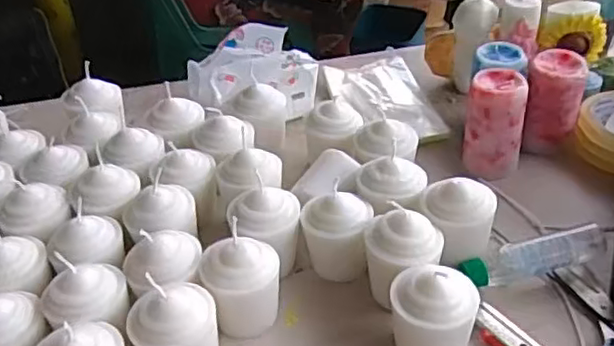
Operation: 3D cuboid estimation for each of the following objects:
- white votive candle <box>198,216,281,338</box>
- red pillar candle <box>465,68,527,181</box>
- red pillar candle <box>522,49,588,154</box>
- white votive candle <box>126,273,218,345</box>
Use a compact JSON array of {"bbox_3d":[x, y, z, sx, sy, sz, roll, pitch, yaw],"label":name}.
[{"bbox_3d":[-0.048,0.084,0.466,0.055,0.069,0.053,-24,43,-24],"label":"white votive candle"},{"bbox_3d":[0.178,-0.044,0.597,0.052,0.094,0.055,14,42,21],"label":"red pillar candle"},{"bbox_3d":[0.237,-0.064,0.614,0.051,0.098,0.047,13,41,19],"label":"red pillar candle"},{"bbox_3d":[-0.087,0.115,0.427,0.057,0.072,0.047,-16,40,-15],"label":"white votive candle"}]

